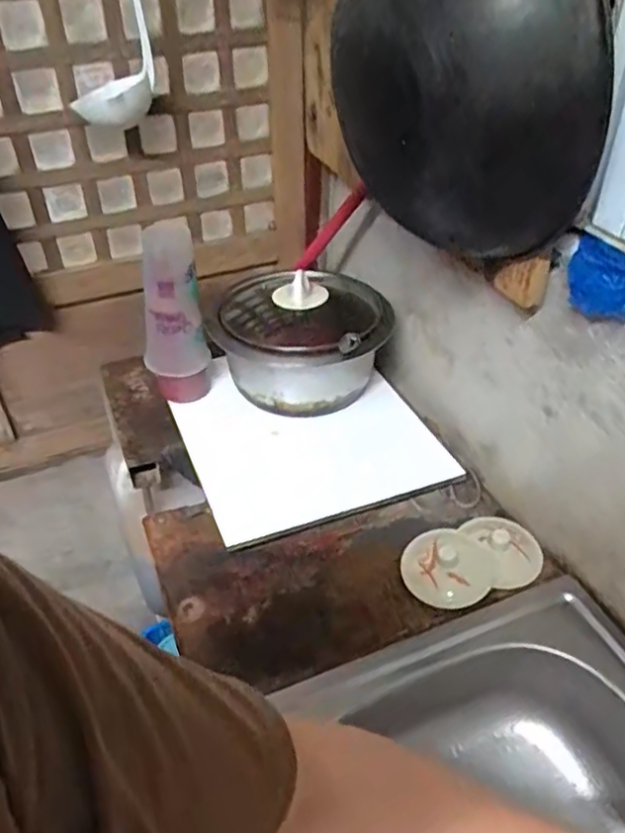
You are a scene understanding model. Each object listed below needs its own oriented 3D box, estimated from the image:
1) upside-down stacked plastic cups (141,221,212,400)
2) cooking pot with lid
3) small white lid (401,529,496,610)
[{"bbox_3d":[-0.178,-0.120,0.811,0.077,0.243,0.060,-13,40,-15],"label":"upside-down stacked plastic cups"},{"bbox_3d":[-0.019,-0.109,0.860,0.226,0.139,0.230,0,38,0],"label":"cooking pot with lid"},{"bbox_3d":[0.145,0.155,0.681,0.094,0.025,0.090,9,39,12],"label":"small white lid"}]

